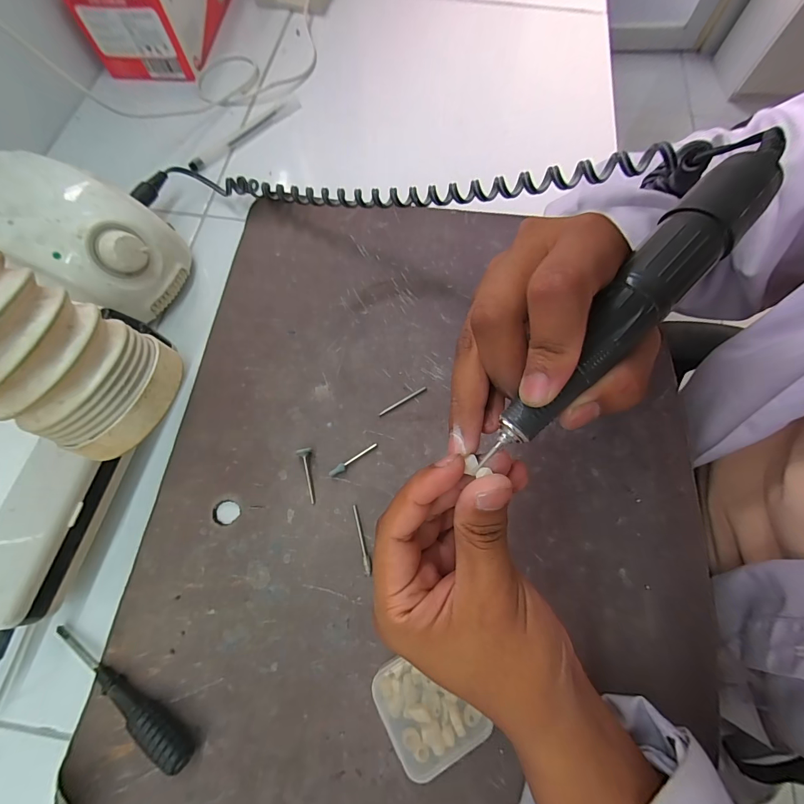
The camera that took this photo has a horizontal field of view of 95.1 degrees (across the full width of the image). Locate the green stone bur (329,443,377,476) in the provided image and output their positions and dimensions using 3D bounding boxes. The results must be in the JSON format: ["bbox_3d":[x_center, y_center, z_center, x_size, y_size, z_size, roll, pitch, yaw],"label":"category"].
[{"bbox_3d":[-0.036,0.043,0.273,0.040,0.005,0.006,-31,73,-10],"label":"green stone bur"}]

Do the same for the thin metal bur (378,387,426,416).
[{"bbox_3d":[0.001,-0.001,0.289,0.043,0.004,0.004,-30,73,-10],"label":"thin metal bur"}]

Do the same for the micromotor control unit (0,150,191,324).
[{"bbox_3d":[-0.255,-0.130,0.294,0.133,0.081,0.099,23,72,8],"label":"micromotor control unit"}]

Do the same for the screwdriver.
[{"bbox_3d":[-0.172,0.175,0.219,0.117,0.019,0.015,26,72,9],"label":"screwdriver"}]

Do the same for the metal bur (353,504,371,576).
[{"bbox_3d":[-0.028,0.095,0.255,0.005,0.004,0.047,-13,71,-4],"label":"metal bur"}]

